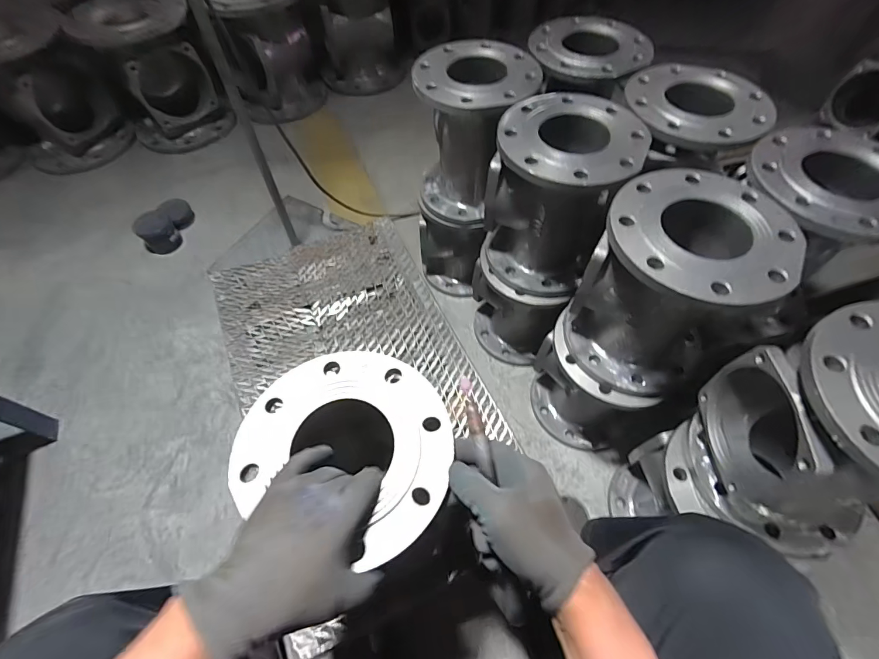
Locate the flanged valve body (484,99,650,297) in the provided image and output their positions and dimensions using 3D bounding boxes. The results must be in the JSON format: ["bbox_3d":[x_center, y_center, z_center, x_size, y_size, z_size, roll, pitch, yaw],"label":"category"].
[{"bbox_3d":[0.195,-0.219,0.693,0.208,0.247,0.230,27,63,16],"label":"flanged valve body"}]

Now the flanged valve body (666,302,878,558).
[{"bbox_3d":[0.446,0.128,0.473,0.212,0.256,0.203,0,59,1],"label":"flanged valve body"}]

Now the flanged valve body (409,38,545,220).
[{"bbox_3d":[0.064,-0.368,0.787,0.195,0.251,0.205,27,63,16],"label":"flanged valve body"}]

